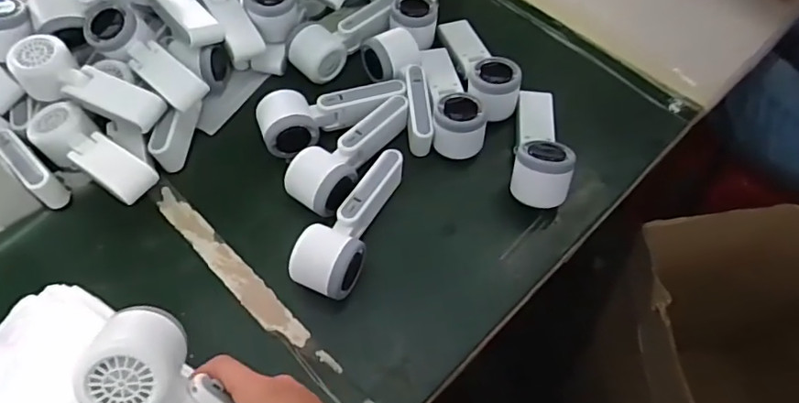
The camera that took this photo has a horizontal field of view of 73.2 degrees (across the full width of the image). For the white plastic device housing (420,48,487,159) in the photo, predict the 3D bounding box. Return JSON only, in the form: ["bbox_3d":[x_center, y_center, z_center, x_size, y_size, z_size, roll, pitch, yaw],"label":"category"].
[{"bbox_3d":[0.059,-0.126,0.622,0.059,0.052,0.166,-4,59,-5],"label":"white plastic device housing"}]

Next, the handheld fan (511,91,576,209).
[{"bbox_3d":[0.154,-0.068,0.587,0.057,0.066,0.153,9,59,2],"label":"handheld fan"}]

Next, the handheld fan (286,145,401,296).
[{"bbox_3d":[-0.044,0.017,0.530,0.057,0.055,0.166,23,60,10],"label":"handheld fan"}]

